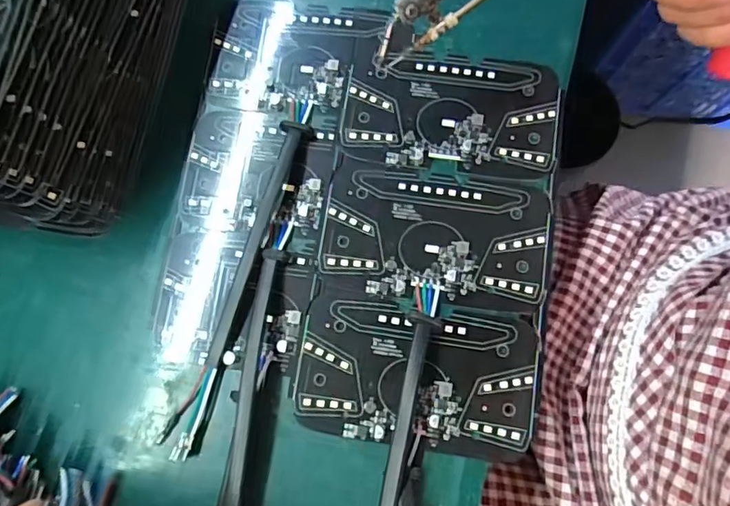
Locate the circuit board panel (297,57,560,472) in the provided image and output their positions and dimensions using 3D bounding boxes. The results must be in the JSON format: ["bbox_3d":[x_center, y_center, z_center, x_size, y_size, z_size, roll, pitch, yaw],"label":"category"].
[{"bbox_3d":[0.040,-0.009,0.309,0.128,0.006,0.230,8,79,3],"label":"circuit board panel"}]

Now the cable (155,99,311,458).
[{"bbox_3d":[-0.071,0.005,0.308,0.021,0.012,0.218,17,79,5],"label":"cable"}]

